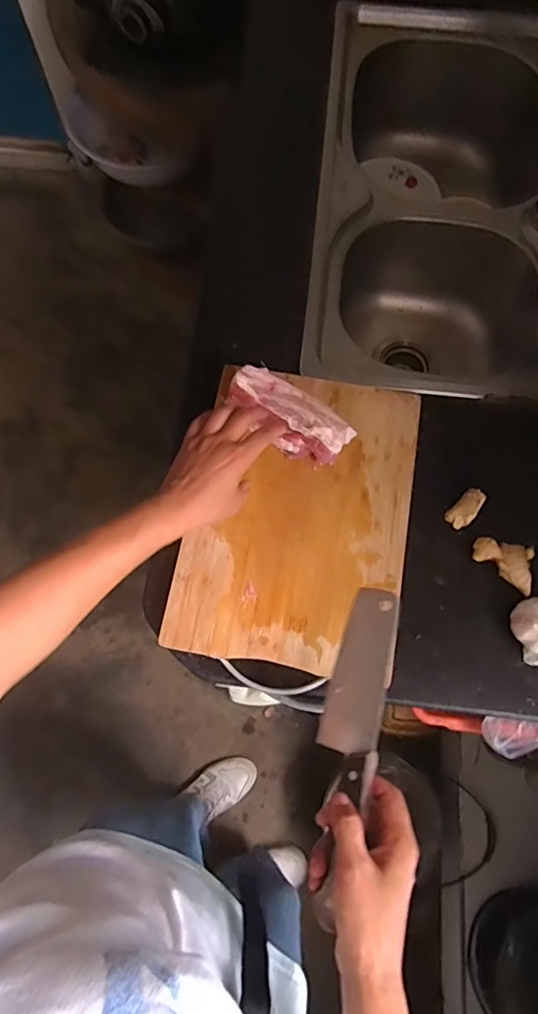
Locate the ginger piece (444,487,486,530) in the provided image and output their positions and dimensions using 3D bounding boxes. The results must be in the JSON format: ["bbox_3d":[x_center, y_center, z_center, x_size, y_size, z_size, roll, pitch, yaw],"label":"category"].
[{"bbox_3d":[0.224,0.001,0.596,0.025,0.022,0.046,43,76,12],"label":"ginger piece"}]

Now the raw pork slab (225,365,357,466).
[{"bbox_3d":[0.021,-0.106,0.605,0.148,0.025,0.069,38,75,8],"label":"raw pork slab"}]

